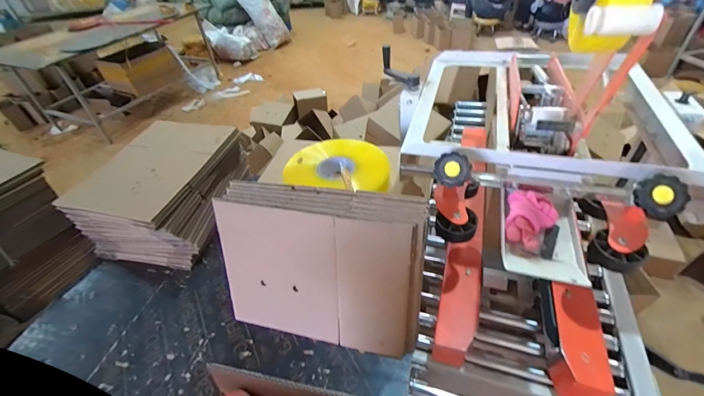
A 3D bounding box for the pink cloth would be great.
[{"bbox_3d":[0.317,0.037,0.588,0.089,0.046,0.105,26,52,29],"label":"pink cloth"}]

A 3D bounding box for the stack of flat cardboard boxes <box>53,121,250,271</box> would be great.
[{"bbox_3d":[-0.550,-0.022,1.015,0.355,0.281,0.429,10,45,16],"label":"stack of flat cardboard boxes"}]

